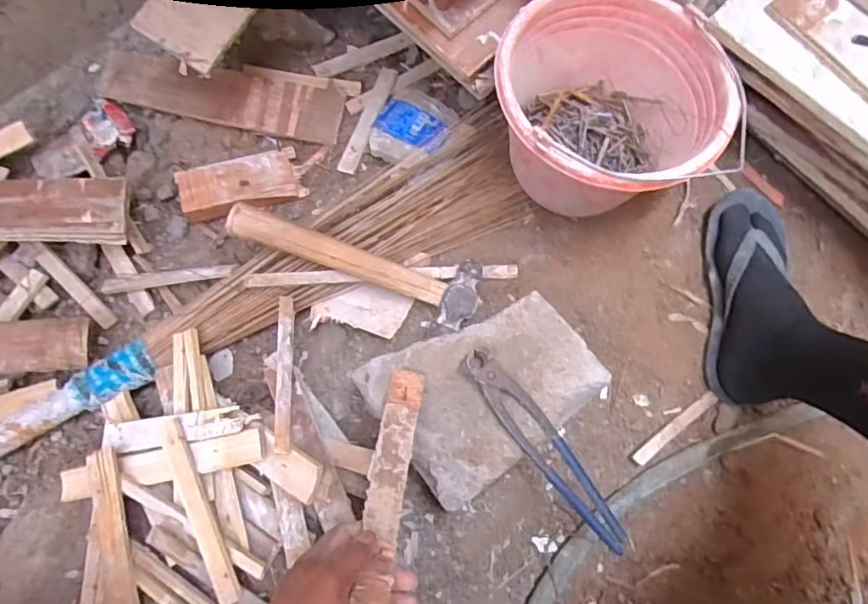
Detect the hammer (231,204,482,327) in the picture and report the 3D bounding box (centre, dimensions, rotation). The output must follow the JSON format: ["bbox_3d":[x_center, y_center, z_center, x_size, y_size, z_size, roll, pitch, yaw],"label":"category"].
[{"bbox_3d":[-0.084,-0.047,0.631,0.289,0.032,0.076,19,74,-11],"label":"hammer"}]

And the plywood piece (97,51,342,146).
[{"bbox_3d":[-0.280,-0.276,0.754,0.305,0.013,0.080,9,82,-5],"label":"plywood piece"}]

